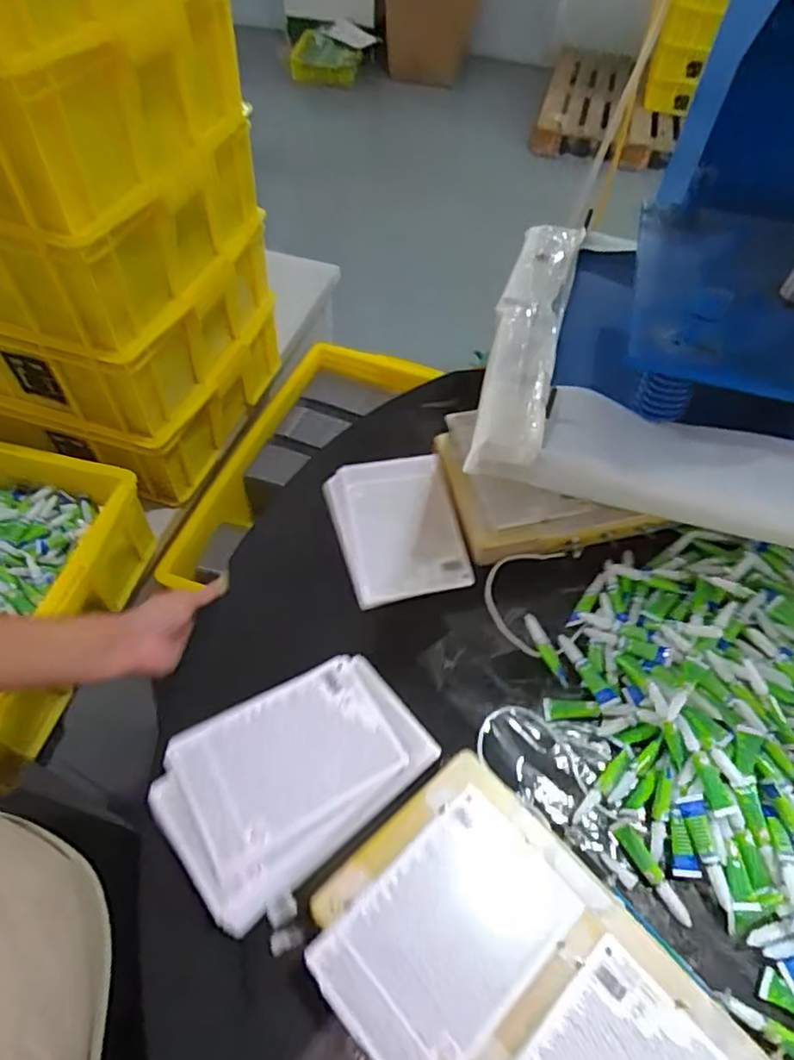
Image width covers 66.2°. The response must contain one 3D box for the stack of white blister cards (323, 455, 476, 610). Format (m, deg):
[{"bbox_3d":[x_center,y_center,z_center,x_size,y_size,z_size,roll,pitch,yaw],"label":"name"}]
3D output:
[{"bbox_3d":[-0.001,-0.006,0.665,0.129,0.030,0.168,-10,55,-11],"label":"stack of white blister cards"}]

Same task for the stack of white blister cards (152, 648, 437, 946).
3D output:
[{"bbox_3d":[-0.086,0.196,0.512,0.210,0.022,0.146,-33,63,-25],"label":"stack of white blister cards"}]

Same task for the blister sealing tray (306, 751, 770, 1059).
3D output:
[{"bbox_3d":[0.135,0.364,0.390,0.185,0.025,0.418,-36,64,-26],"label":"blister sealing tray"}]

